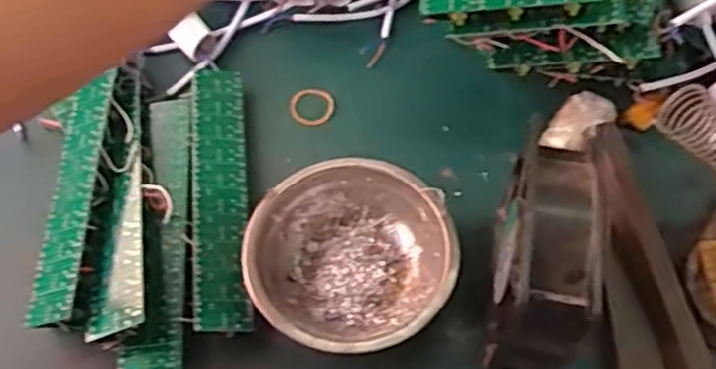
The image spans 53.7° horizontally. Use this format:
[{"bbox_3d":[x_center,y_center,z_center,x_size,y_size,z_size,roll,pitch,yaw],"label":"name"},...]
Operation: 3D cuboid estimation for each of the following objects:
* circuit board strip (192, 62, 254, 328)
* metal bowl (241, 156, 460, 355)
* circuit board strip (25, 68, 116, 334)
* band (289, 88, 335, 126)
[{"bbox_3d":[-0.094,0.004,0.483,0.034,0.011,0.203,-6,60,-4],"label":"circuit board strip"},{"bbox_3d":[-0.006,0.047,0.451,0.126,0.041,0.123,0,60,0],"label":"metal bowl"},{"bbox_3d":[-0.185,0.003,0.461,0.033,0.006,0.181,-13,59,18],"label":"circuit board strip"},{"bbox_3d":[-0.035,-0.059,0.537,0.034,0.004,0.032,0,60,0],"label":"band"}]

